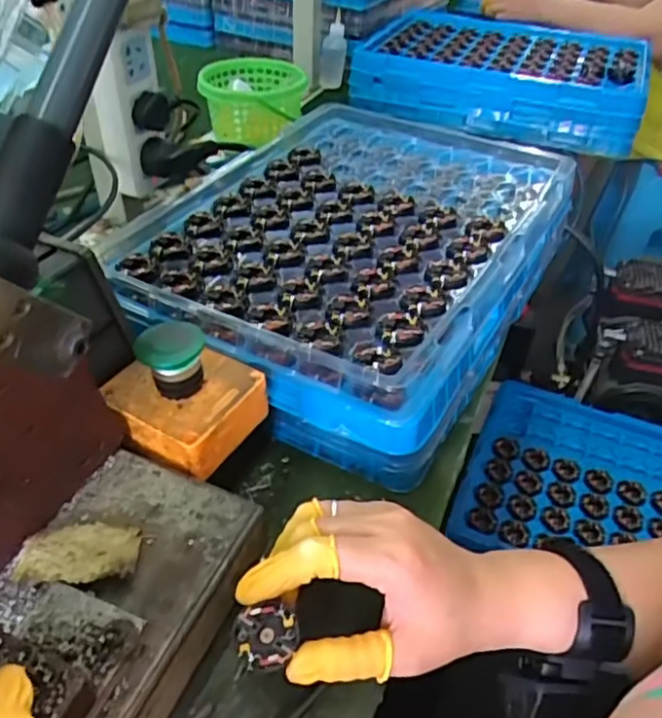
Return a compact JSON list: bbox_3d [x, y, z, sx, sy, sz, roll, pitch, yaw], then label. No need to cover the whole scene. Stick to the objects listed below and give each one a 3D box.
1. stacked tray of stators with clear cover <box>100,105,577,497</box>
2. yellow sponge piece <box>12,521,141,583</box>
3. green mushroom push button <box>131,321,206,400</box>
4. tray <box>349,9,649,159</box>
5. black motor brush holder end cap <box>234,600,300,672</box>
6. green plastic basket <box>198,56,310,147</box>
[{"bbox_3d":[0.023,-0.106,0.540,0.288,0.061,0.391,22,46,21],"label":"stacked tray of stators with clear cover"},{"bbox_3d":[-0.120,0.092,0.306,0.053,0.014,0.036,-3,42,-5],"label":"yellow sponge piece"},{"bbox_3d":[-0.091,0.001,0.370,0.038,0.035,0.032,-6,46,-5],"label":"green mushroom push button"},{"bbox_3d":[0.243,-0.417,0.909,0.374,0.065,0.309,15,44,14],"label":"tray"},{"bbox_3d":[-0.030,0.131,0.297,0.028,0.011,0.028,3,59,-4],"label":"black motor brush holder end cap"},{"bbox_3d":[-0.093,-0.316,0.765,0.115,0.064,0.139,-2,42,-4],"label":"green plastic basket"}]

